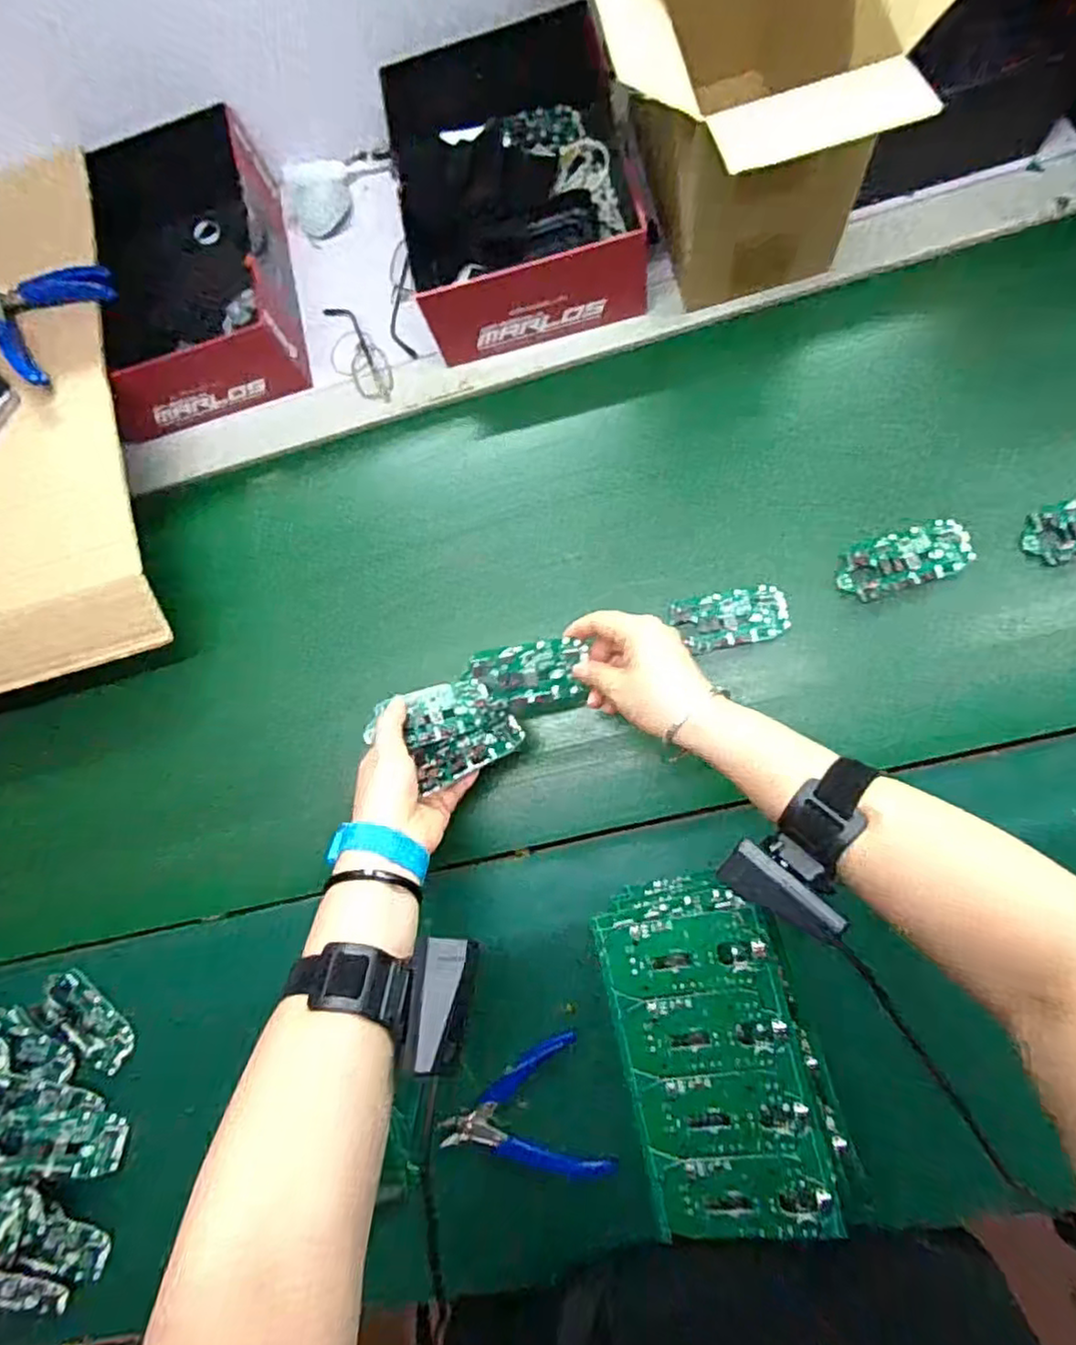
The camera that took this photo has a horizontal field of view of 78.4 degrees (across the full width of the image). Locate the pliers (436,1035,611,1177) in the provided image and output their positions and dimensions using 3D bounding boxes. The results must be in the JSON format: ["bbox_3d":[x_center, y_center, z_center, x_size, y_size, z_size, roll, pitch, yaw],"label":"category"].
[{"bbox_3d":[-0.013,0.339,0.495,0.115,0.010,0.106,-18,88,-1],"label":"pliers"}]

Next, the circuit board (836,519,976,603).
[{"bbox_3d":[0.287,-0.089,0.518,0.097,0.007,0.043,-19,87,7],"label":"circuit board"}]

